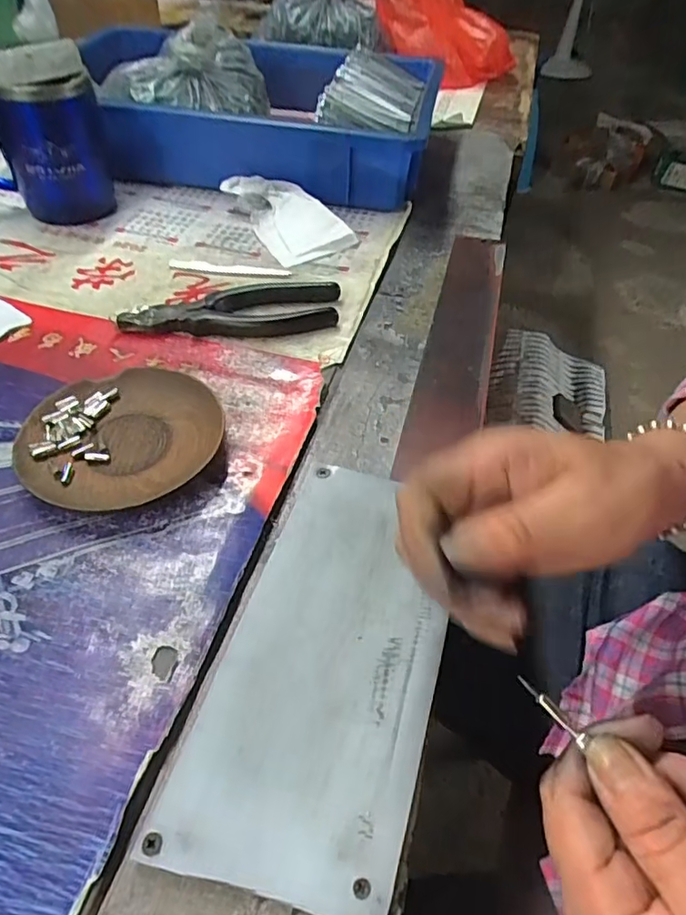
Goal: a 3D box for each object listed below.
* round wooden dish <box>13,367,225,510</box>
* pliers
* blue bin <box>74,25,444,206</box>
[{"bbox_3d":[-0.132,-0.012,0.341,0.114,0.015,0.101,-35,59,-30],"label":"round wooden dish"},{"bbox_3d":[-0.084,-0.115,0.437,0.162,0.015,0.059,-4,48,-7],"label":"pliers"},{"bbox_3d":[-0.097,-0.409,0.656,0.389,0.090,0.352,9,48,4],"label":"blue bin"}]

